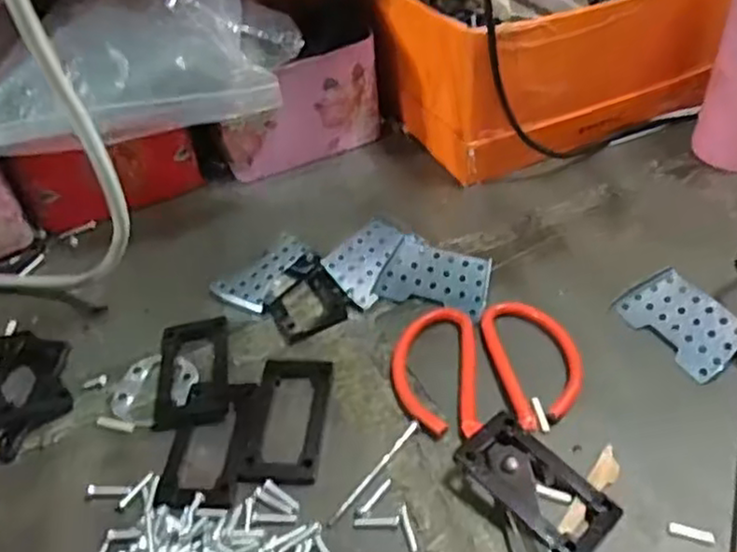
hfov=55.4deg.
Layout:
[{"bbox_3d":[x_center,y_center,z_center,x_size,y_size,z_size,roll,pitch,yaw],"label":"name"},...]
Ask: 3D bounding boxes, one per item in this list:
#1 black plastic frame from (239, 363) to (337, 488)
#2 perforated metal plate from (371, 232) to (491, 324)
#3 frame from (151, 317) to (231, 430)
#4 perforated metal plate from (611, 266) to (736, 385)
[{"bbox_3d":[-0.045,0.078,0.389,0.040,0.006,0.077,1,44,7],"label":"black plastic frame"},{"bbox_3d":[0.045,0.001,0.458,0.070,0.006,0.048,16,68,20],"label":"perforated metal plate"},{"bbox_3d":[-0.106,0.056,0.424,0.043,0.004,0.079,-8,44,-2],"label":"frame"},{"bbox_3d":[0.187,0.026,0.416,0.045,0.004,0.071,-37,49,-3],"label":"perforated metal plate"}]

